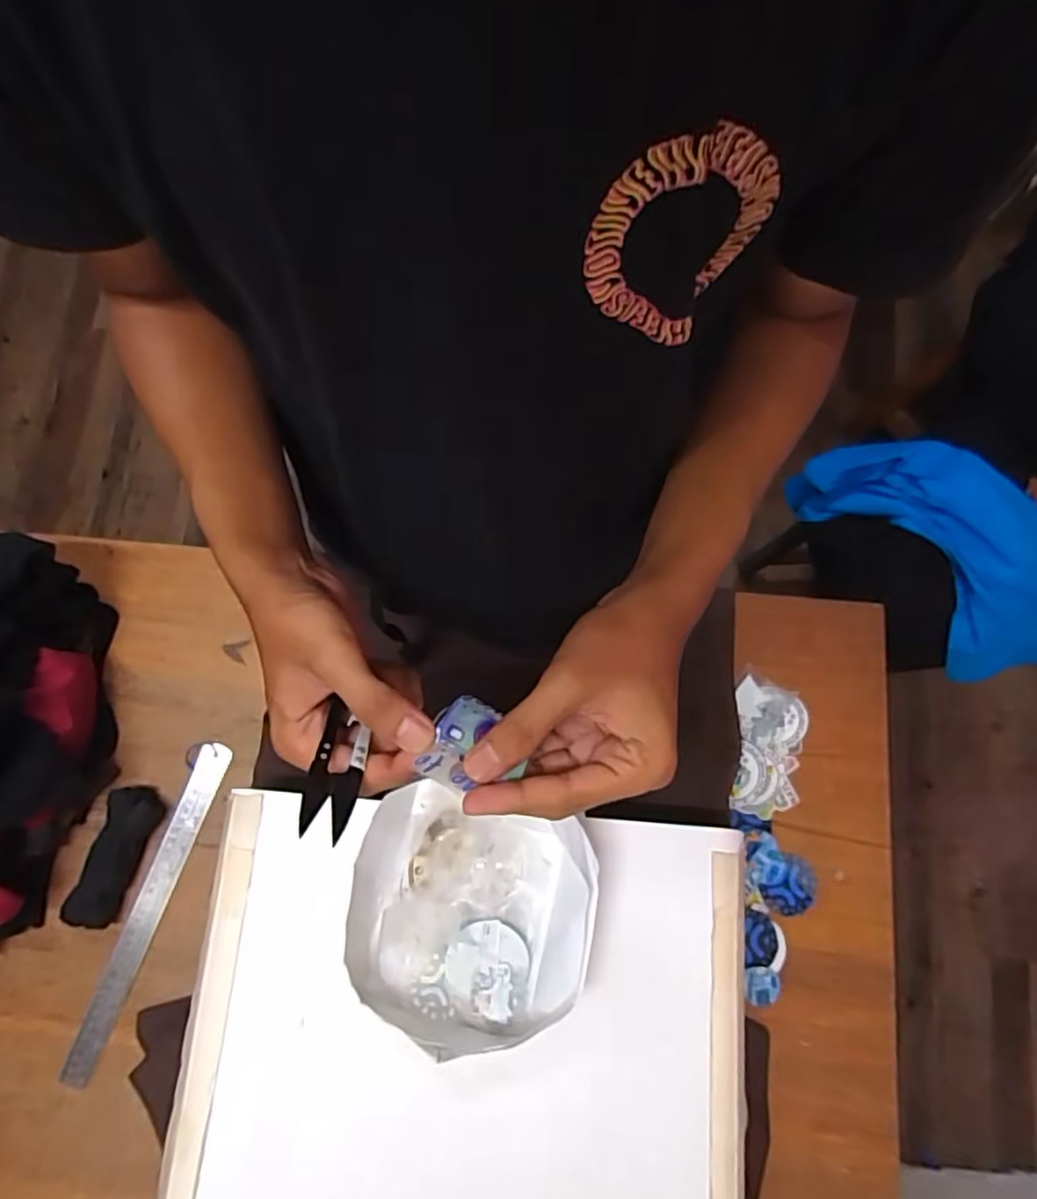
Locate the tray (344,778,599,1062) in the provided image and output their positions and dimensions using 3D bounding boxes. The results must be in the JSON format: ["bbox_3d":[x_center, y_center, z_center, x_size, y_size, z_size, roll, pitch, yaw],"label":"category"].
[{"bbox_3d":[-0.035,0.225,0.454,0.169,0.039,0.160,14,79,4],"label":"tray"}]

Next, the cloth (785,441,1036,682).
[{"bbox_3d":[0.603,-0.085,0.868,0.238,0.128,0.394,-39,81,-7],"label":"cloth"}]

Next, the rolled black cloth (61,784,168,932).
[{"bbox_3d":[-0.392,0.248,0.625,0.044,0.023,0.128,20,79,5],"label":"rolled black cloth"}]

